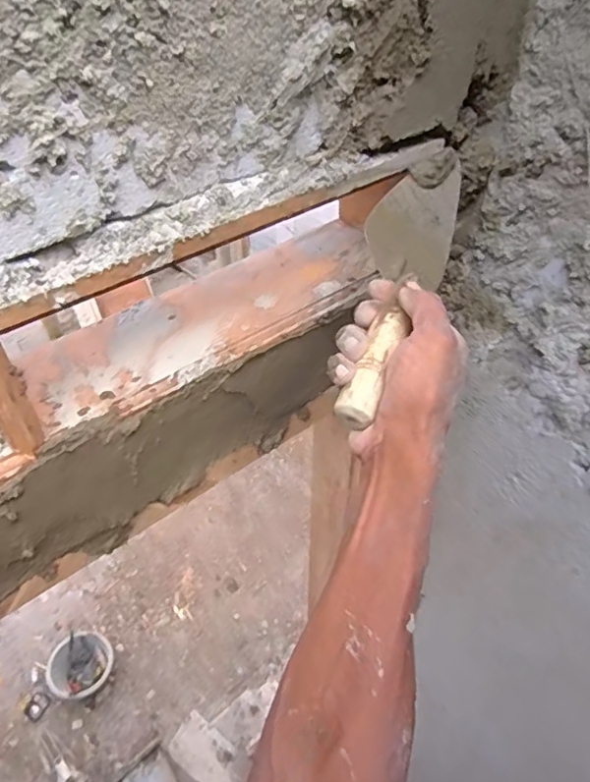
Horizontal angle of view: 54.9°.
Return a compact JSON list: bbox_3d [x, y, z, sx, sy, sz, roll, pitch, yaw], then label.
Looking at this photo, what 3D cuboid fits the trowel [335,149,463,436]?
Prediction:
[{"bbox_3d":[0.083,-0.094,0.464,0.064,0.065,0.291,14,54,14],"label":"trowel"}]

